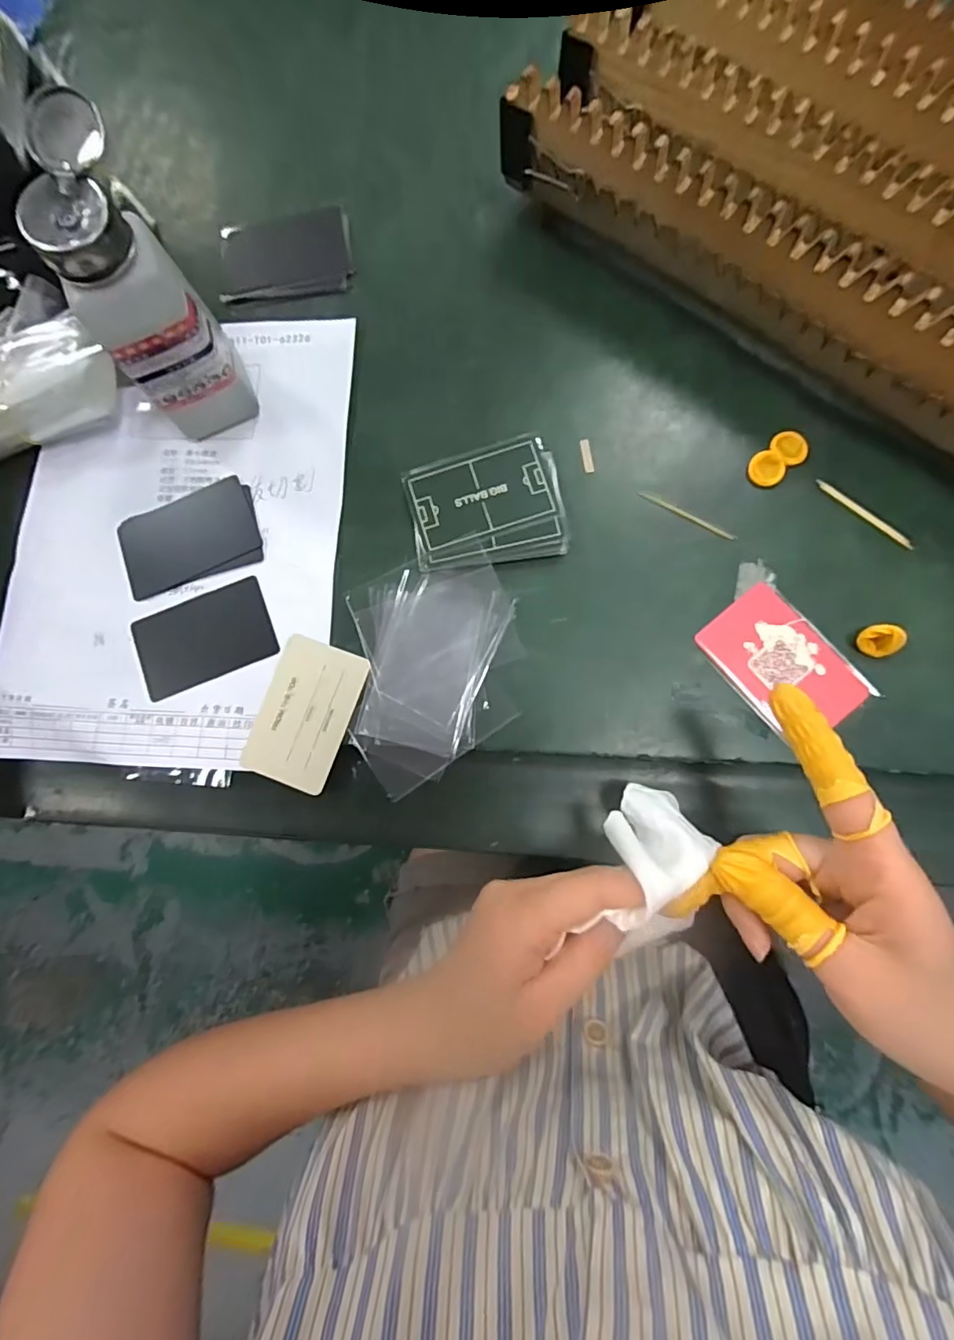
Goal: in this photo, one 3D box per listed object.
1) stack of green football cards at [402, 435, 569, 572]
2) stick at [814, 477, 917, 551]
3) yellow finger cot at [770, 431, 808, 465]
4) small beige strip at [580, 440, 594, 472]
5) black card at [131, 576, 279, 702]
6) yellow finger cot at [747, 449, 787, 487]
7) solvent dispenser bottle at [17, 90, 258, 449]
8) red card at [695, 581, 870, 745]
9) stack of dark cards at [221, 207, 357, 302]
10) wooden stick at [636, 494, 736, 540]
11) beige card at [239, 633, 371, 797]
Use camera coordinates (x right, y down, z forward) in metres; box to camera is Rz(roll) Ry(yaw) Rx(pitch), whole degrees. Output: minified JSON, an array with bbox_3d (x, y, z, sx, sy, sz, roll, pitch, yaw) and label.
[{"bbox_3d":[0.005,-0.101,0.331,0.090,0.008,0.075,-9,81,3],"label":"stack of green football cards"},{"bbox_3d":[0.227,-0.092,0.318,0.063,0.005,0.005,43,87,9],"label":"stick"},{"bbox_3d":[0.188,-0.134,0.324,0.021,0.004,0.021,-1,81,4],"label":"yellow finger cot"},{"bbox_3d":[0.069,-0.134,0.336,0.006,0.004,0.023,-8,81,3],"label":"small beige strip"},{"bbox_3d":[-0.169,-0.020,0.336,0.084,0.004,0.054,-23,80,1],"label":"black card"},{"bbox_3d":[0.173,-0.121,0.324,0.020,0.004,0.021,1,97,9],"label":"yellow finger cot"},{"bbox_3d":[-0.179,-0.200,0.298,0.058,0.136,0.073,-20,80,1],"label":"solvent dispenser bottle"},{"bbox_3d":[0.173,-0.002,0.310,0.058,0.006,0.085,-39,80,-4],"label":"red card"},{"bbox_3d":[-0.133,-0.287,0.380,0.091,0.008,0.063,-9,81,3],"label":"stack of dark cards"},{"bbox_3d":[0.126,-0.093,0.325,0.061,0.004,0.004,29,85,8],"label":"wooden stick"},{"bbox_3d":[-0.102,0.026,0.323,0.054,0.004,0.085,19,83,7],"label":"beige card"}]

